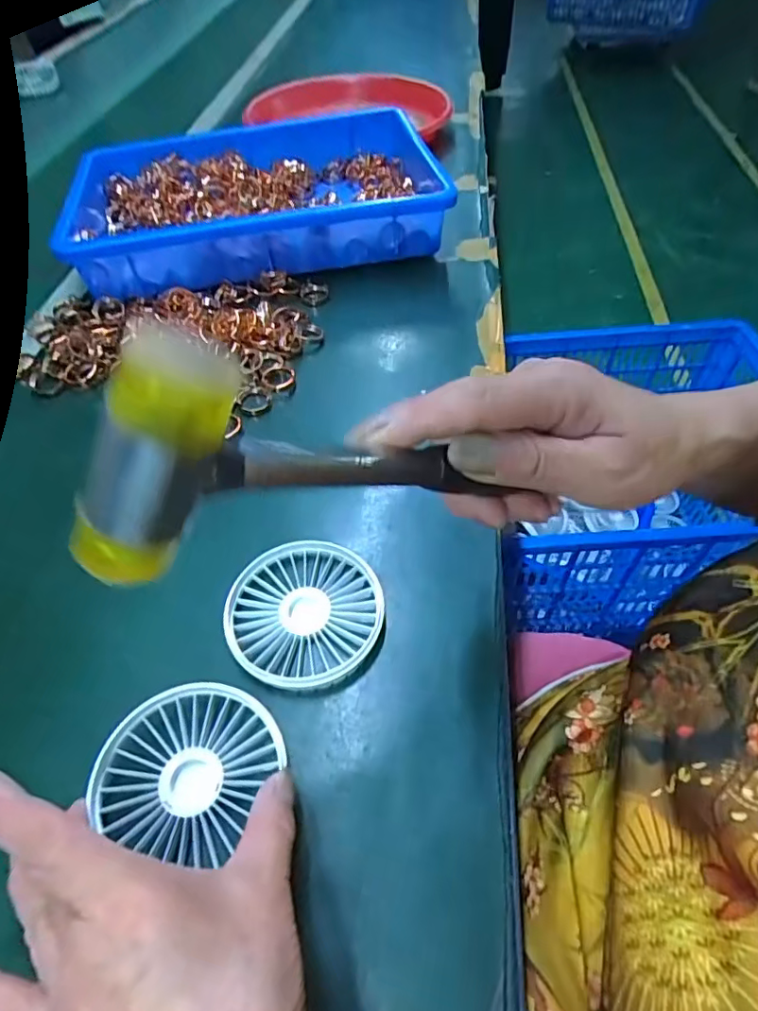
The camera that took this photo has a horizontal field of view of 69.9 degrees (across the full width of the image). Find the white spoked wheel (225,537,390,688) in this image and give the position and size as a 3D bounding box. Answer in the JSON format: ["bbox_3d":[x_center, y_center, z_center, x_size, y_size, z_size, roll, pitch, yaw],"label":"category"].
[{"bbox_3d":[-0.043,0.061,0.313,0.085,0.015,0.086,-1,52,2],"label":"white spoked wheel"}]

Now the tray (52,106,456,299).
[{"bbox_3d":[-0.129,-0.321,0.567,0.360,0.068,0.232,-10,53,-5],"label":"tray"}]

